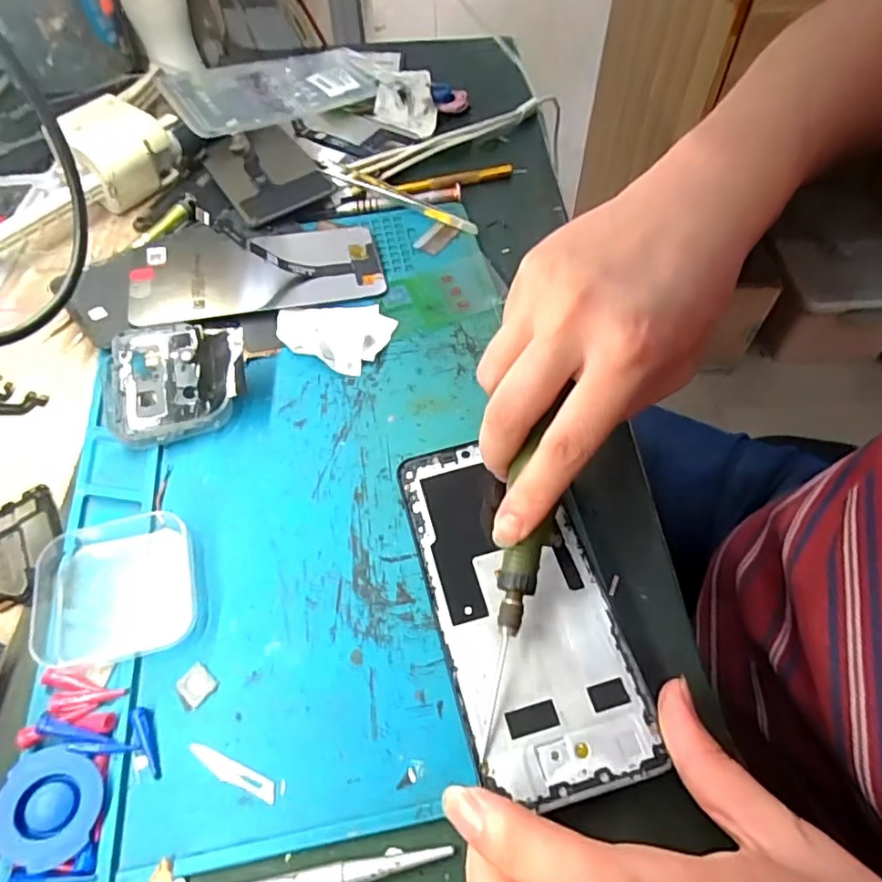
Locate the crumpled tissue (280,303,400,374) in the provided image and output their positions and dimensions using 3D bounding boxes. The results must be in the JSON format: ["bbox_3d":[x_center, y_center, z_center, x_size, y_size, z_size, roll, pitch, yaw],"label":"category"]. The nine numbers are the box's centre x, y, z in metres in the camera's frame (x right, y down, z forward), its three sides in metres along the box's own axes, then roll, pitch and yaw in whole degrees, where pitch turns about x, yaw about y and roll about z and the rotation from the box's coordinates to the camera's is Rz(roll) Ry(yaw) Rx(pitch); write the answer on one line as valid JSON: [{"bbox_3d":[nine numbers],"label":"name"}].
[{"bbox_3d":[-0.067,-0.071,0.353,0.068,0.009,0.052,22,60,16],"label":"crumpled tissue"}]

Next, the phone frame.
[{"bbox_3d":[0.032,0.066,0.253,0.073,0.004,0.159,-15,56,-6],"label":"phone frame"}]

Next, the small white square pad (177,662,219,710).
[{"bbox_3d":[-0.103,0.102,0.239,0.015,0.004,0.013,36,64,23],"label":"small white square pad"}]

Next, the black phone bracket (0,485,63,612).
[{"bbox_3d":[-0.207,0.051,0.280,0.038,0.008,0.062,-27,60,-16],"label":"black phone bracket"}]

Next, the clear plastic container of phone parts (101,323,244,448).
[{"bbox_3d":[-0.147,-0.034,0.318,0.077,0.026,0.068,-16,57,-9],"label":"clear plastic container of phone parts"}]

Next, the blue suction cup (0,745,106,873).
[{"bbox_3d":[-0.143,0.134,0.209,0.034,0.008,0.036,14,52,-15],"label":"blue suction cup"}]

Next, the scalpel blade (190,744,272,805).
[{"bbox_3d":[-0.082,0.128,0.220,0.040,0.004,0.007,18,59,13],"label":"scalpel blade"}]

